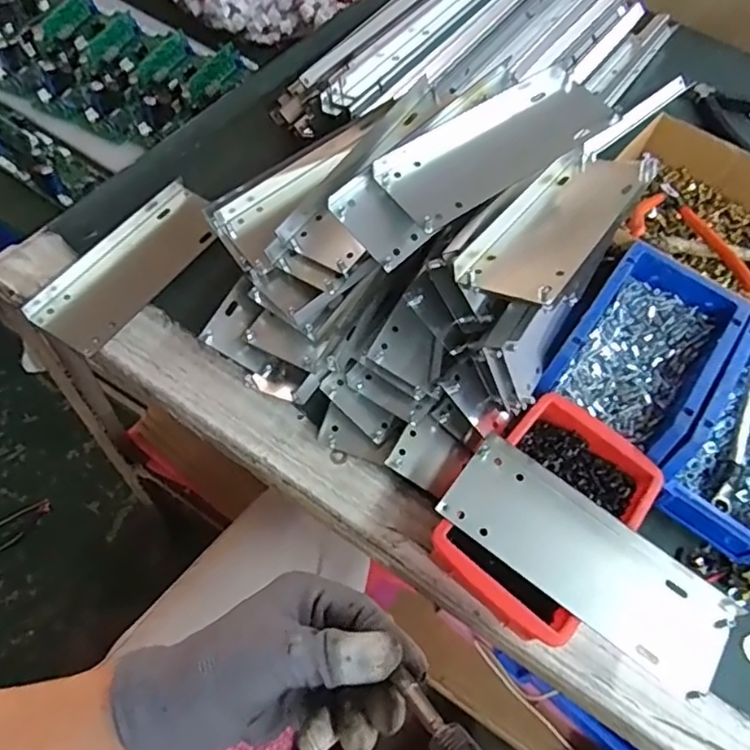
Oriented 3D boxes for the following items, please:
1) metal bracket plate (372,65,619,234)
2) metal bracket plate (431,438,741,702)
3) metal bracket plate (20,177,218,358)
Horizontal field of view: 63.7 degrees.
[{"bbox_3d":[0.091,-0.165,0.447,0.187,0.039,0.067,-31,69,-19],"label":"metal bracket plate"},{"bbox_3d":[0.130,0.112,0.371,0.178,0.010,0.068,36,64,13],"label":"metal bracket plate"},{"bbox_3d":[-0.197,-0.094,0.505,0.065,0.021,0.177,30,64,11],"label":"metal bracket plate"}]

